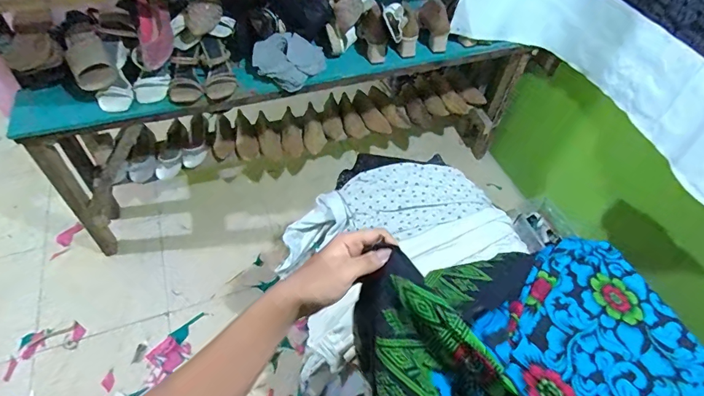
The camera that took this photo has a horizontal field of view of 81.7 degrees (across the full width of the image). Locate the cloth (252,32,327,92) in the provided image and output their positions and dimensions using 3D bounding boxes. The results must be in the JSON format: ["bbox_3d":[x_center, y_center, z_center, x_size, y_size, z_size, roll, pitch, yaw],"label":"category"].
[{"bbox_3d":[-0.175,-0.389,1.152,0.203,0.056,0.161,5,66,-18],"label":"cloth"}]

